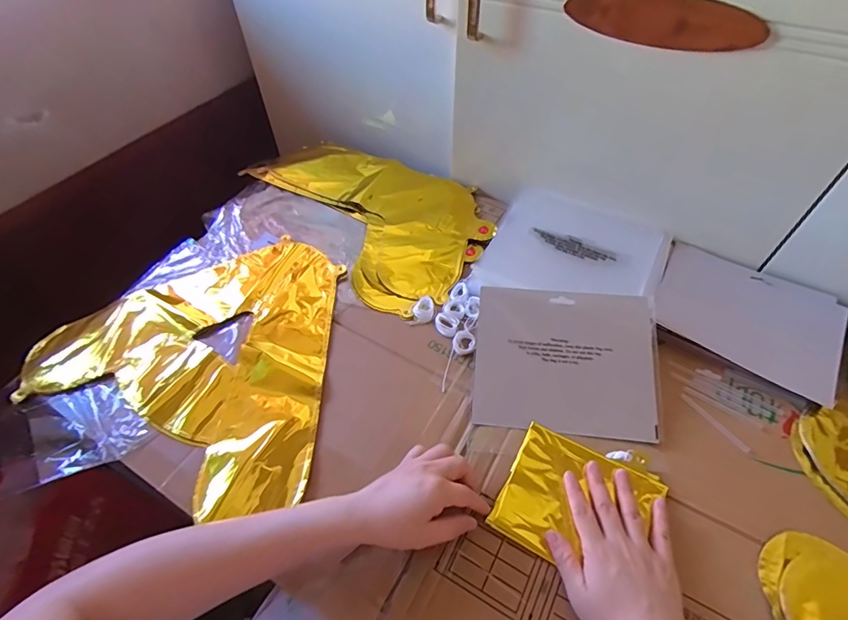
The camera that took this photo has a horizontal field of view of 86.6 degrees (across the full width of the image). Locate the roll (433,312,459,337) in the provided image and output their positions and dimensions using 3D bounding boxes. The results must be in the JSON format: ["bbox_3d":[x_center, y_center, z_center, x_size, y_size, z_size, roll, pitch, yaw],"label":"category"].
[{"bbox_3d":[0.028,0.017,0.550,0.032,0.006,0.028,28,57,20],"label":"roll"}]

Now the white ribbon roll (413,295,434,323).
[{"bbox_3d":[0.000,-0.001,0.564,0.026,0.009,0.033,-3,52,-3],"label":"white ribbon roll"}]

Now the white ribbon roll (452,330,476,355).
[{"bbox_3d":[0.048,0.037,0.532,0.027,0.008,0.033,11,53,8],"label":"white ribbon roll"}]

